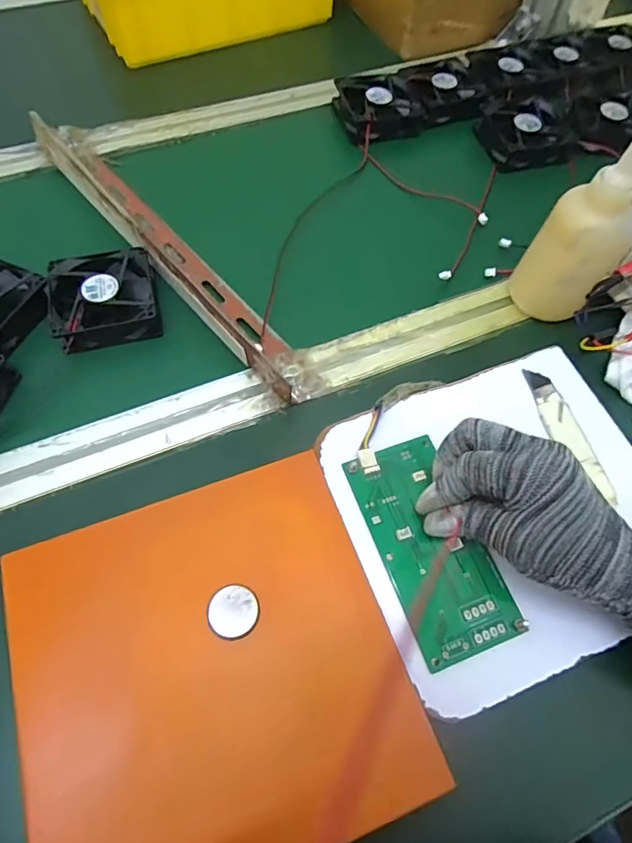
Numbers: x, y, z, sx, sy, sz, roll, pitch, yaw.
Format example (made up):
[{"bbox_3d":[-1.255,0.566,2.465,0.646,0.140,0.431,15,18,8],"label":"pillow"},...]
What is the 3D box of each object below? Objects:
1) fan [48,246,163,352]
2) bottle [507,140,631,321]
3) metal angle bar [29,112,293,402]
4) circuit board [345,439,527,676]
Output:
[{"bbox_3d":[-0.172,-0.102,0.399,0.080,0.021,0.079,-14,64,-7],"label":"fan"},{"bbox_3d":[0.204,-0.145,0.364,0.062,0.147,0.067,39,70,18],"label":"bottle"},{"bbox_3d":[-0.135,-0.157,0.427,0.048,0.030,0.381,-38,69,-17],"label":"metal angle bar"},{"bbox_3d":[0.070,0.076,0.309,0.065,0.006,0.134,-22,68,-13],"label":"circuit board"}]

